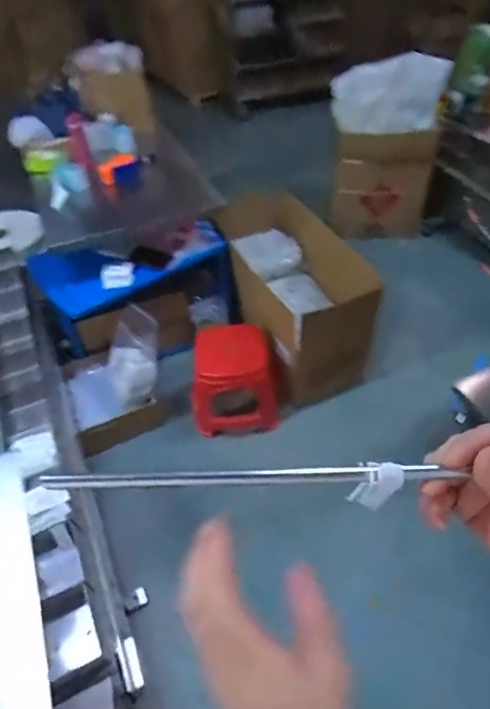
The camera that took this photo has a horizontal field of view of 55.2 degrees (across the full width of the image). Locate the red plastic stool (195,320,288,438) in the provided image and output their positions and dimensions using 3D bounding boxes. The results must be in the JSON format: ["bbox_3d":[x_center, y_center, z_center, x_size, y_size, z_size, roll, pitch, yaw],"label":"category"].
[{"bbox_3d":[-0.020,0.101,1.626,0.295,0.320,0.214,0,45,6],"label":"red plastic stool"}]

